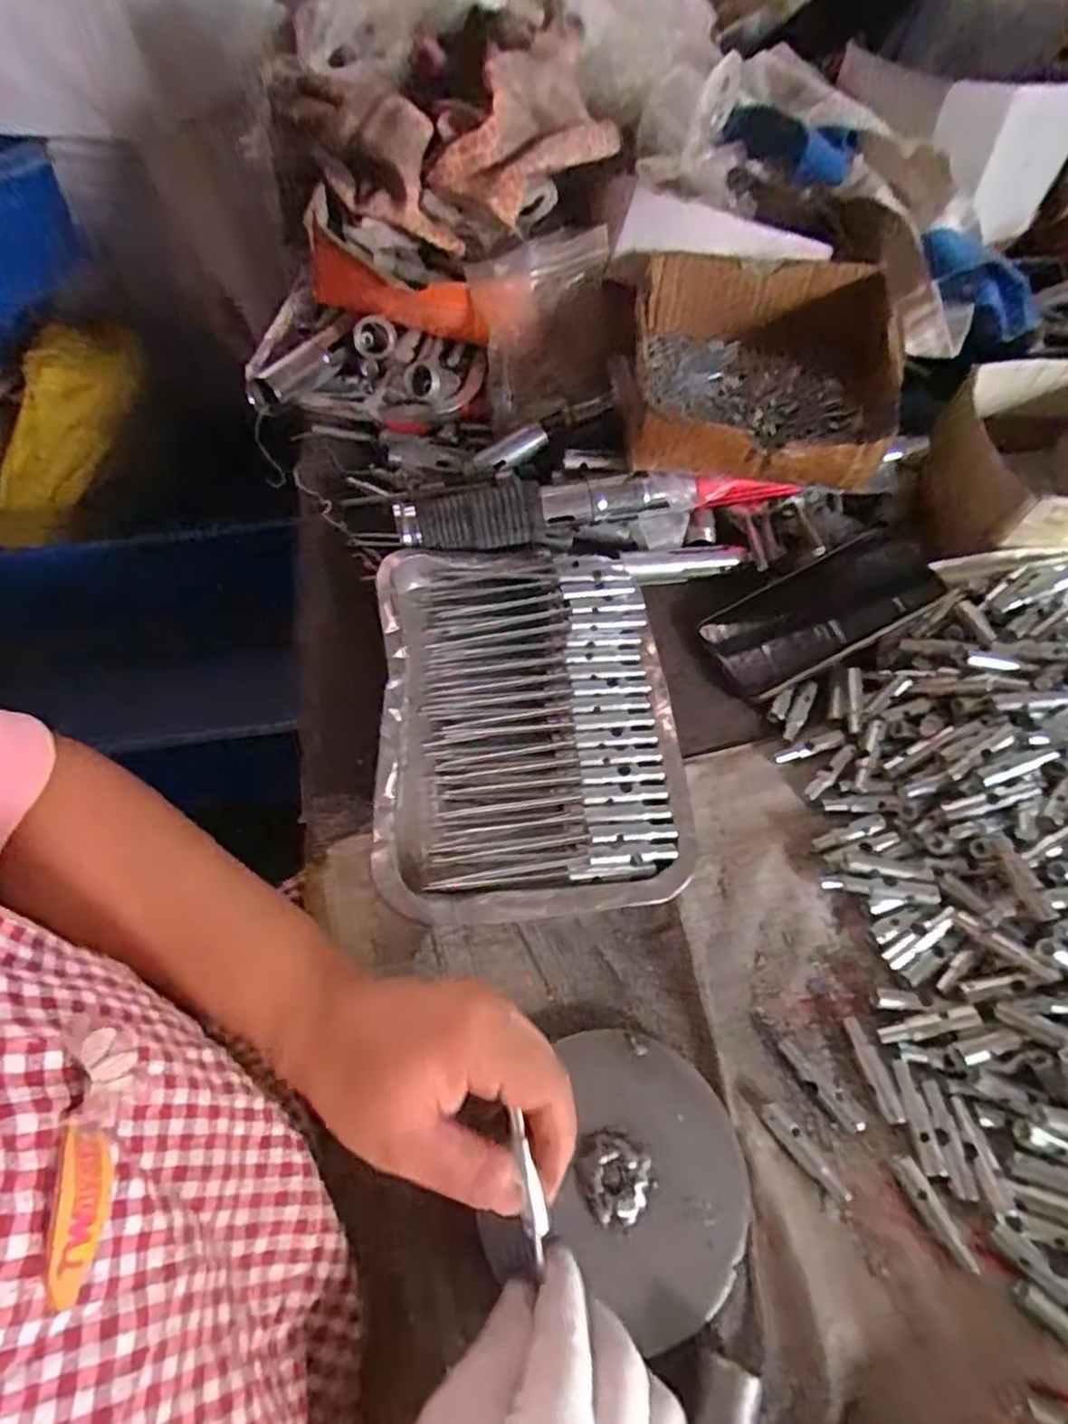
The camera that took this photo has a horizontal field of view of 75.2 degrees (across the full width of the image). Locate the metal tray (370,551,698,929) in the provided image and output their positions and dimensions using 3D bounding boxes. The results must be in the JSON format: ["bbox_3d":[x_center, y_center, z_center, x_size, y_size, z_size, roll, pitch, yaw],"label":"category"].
[{"bbox_3d":[-0.004,0.003,0.440,0.183,0.040,0.254,-2,60,-4],"label":"metal tray"}]

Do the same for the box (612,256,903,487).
[{"bbox_3d":[0.155,-0.237,0.490,0.181,0.070,0.168,5,60,0],"label":"box"}]

